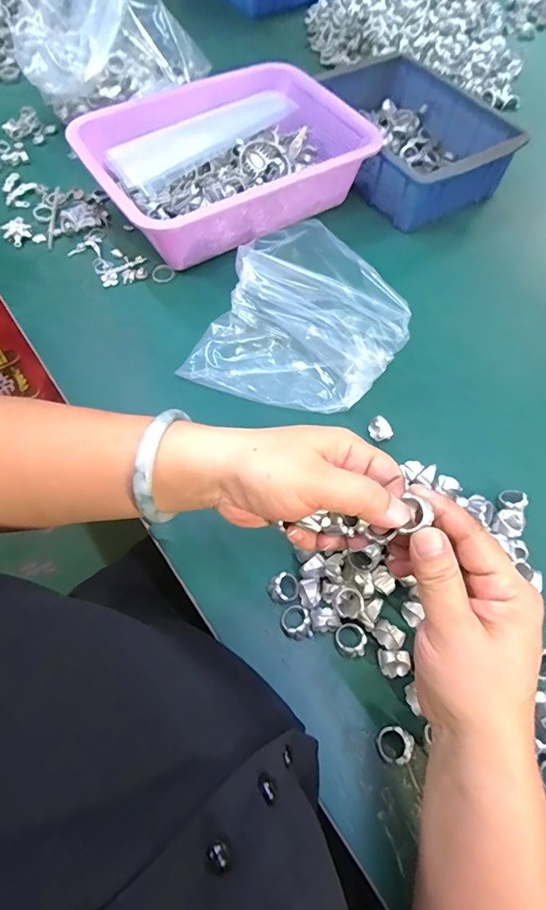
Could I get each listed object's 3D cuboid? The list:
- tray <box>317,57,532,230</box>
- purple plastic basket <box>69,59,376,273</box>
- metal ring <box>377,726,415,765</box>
[{"bbox_3d":[0.164,-0.409,0.584,0.176,0.069,0.255,-26,67,-14],"label":"tray"},{"bbox_3d":[-0.055,-0.344,0.530,0.296,0.076,0.229,-30,68,-15],"label":"purple plastic basket"},{"bbox_3d":[0.080,0.190,0.296,0.020,0.018,0.021,0,64,0],"label":"metal ring"}]

